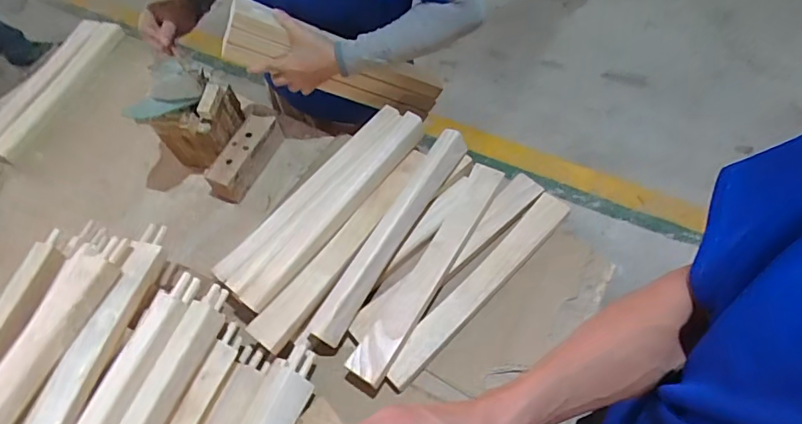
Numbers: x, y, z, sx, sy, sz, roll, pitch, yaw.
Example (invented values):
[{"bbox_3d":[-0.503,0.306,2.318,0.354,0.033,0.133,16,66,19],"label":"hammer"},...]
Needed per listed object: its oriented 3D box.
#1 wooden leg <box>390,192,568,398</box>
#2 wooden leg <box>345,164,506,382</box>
[{"bbox_3d":[0.115,0.108,0.722,0.365,0.033,0.047,-42,65,-18],"label":"wooden leg"},{"bbox_3d":[0.046,0.075,0.709,0.050,0.021,0.363,28,65,19],"label":"wooden leg"}]

